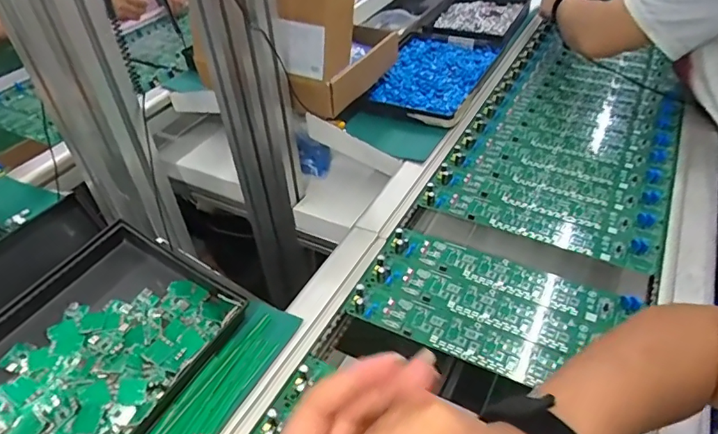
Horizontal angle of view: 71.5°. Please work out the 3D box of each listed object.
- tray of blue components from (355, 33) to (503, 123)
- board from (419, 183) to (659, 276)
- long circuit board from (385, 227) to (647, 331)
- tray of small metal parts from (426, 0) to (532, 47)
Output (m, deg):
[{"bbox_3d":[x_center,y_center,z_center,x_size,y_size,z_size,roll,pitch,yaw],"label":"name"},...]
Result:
[{"bbox_3d":[0.128,-0.250,0.877,0.176,0.025,0.301,12,44,19],"label":"tray of blue components"},{"bbox_3d":[0.211,0.008,0.610,0.273,0.017,0.041,17,45,24],"label":"board"},{"bbox_3d":[0.157,0.062,0.544,0.259,0.014,0.046,17,46,24],"label":"long circuit board"},{"bbox_3d":[0.249,-0.431,1.055,0.182,0.027,0.266,15,45,22],"label":"tray of small metal parts"}]

